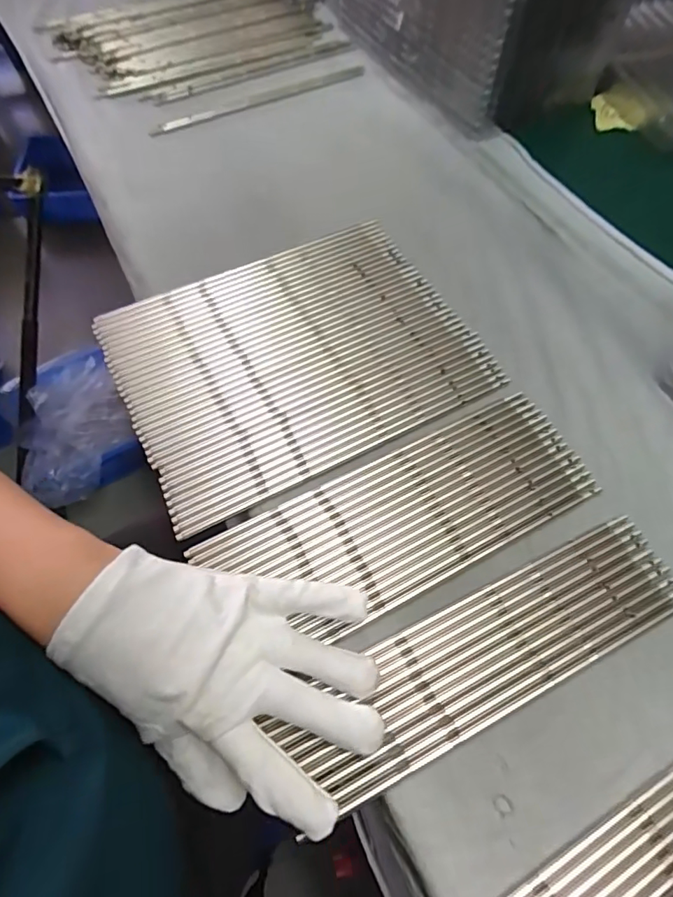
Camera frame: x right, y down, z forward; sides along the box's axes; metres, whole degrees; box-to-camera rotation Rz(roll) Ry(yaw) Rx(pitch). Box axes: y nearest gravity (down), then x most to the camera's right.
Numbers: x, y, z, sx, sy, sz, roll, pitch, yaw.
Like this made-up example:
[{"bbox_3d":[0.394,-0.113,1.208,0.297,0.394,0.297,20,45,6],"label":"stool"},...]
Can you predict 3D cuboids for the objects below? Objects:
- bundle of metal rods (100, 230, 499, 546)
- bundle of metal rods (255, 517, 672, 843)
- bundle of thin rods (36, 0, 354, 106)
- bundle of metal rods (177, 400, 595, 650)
[{"bbox_3d":[-0.033,-0.072,0.375,0.251,0.017,0.192,-26,65,-10],"label":"bundle of metal rods"},{"bbox_3d":[0.087,0.114,0.277,0.240,0.004,0.060,-25,63,-12],"label":"bundle of metal rods"},{"bbox_3d":[-0.162,-0.492,0.592,0.326,0.020,0.193,-19,72,-12],"label":"bundle of thin rods"},{"bbox_3d":[0.042,0.044,0.316,0.245,0.004,0.097,-19,63,-9],"label":"bundle of metal rods"}]

